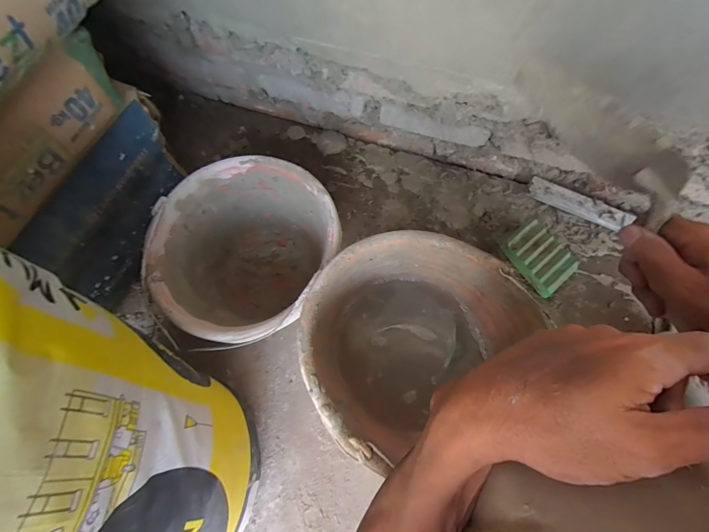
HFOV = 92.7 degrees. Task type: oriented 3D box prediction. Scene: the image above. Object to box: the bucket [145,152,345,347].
[{"bbox_3d":[-0.145,-0.013,0.503,0.218,0.168,0.235,0,75,-1],"label":"bucket"}]

